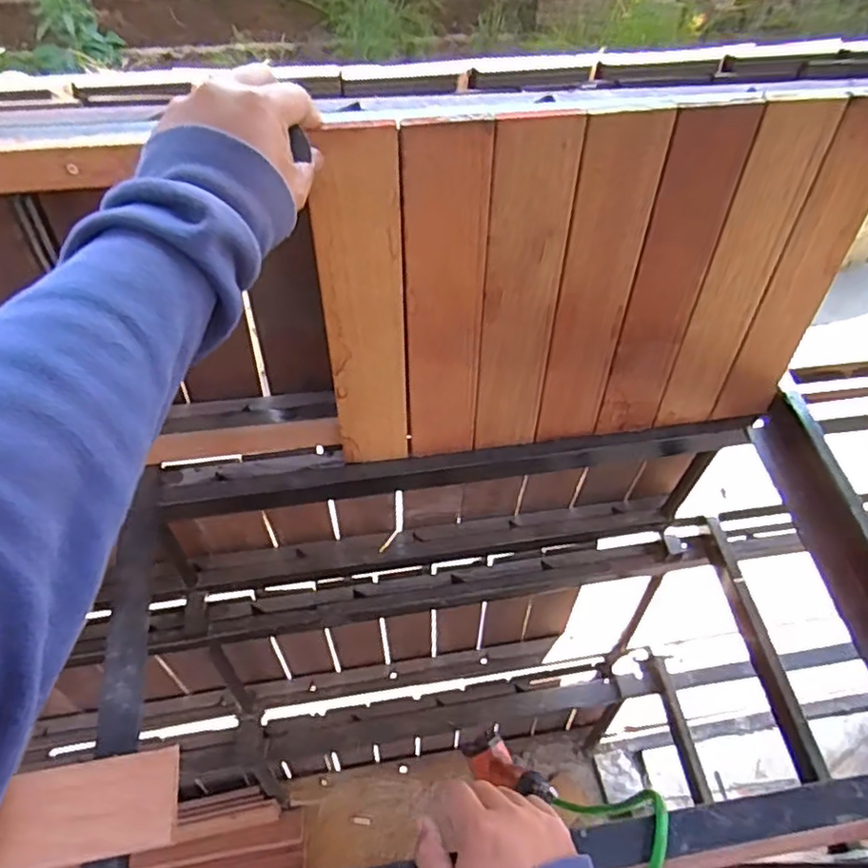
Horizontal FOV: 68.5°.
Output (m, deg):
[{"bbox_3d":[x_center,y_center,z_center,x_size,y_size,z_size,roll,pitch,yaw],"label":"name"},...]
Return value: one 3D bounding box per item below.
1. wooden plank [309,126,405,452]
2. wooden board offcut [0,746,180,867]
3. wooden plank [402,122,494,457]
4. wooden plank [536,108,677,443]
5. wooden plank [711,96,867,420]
[{"bbox_3d":[-0.057,-0.089,0.545,0.066,0.326,0.008,-6,47,-8],"label":"wooden plank"},{"bbox_3d":[-0.254,0.277,0.469,0.123,0.016,0.066,-8,57,-8],"label":"wooden board offcut"},{"bbox_3d":[0.010,-0.097,0.556,0.065,0.328,0.008,-5,47,-6],"label":"wooden plank"},{"bbox_3d":[0.142,-0.111,0.568,0.068,0.326,0.010,-8,48,-7],"label":"wooden plank"},{"bbox_3d":[0.343,-0.137,0.594,0.066,0.327,0.011,-5,47,-4],"label":"wooden plank"}]

